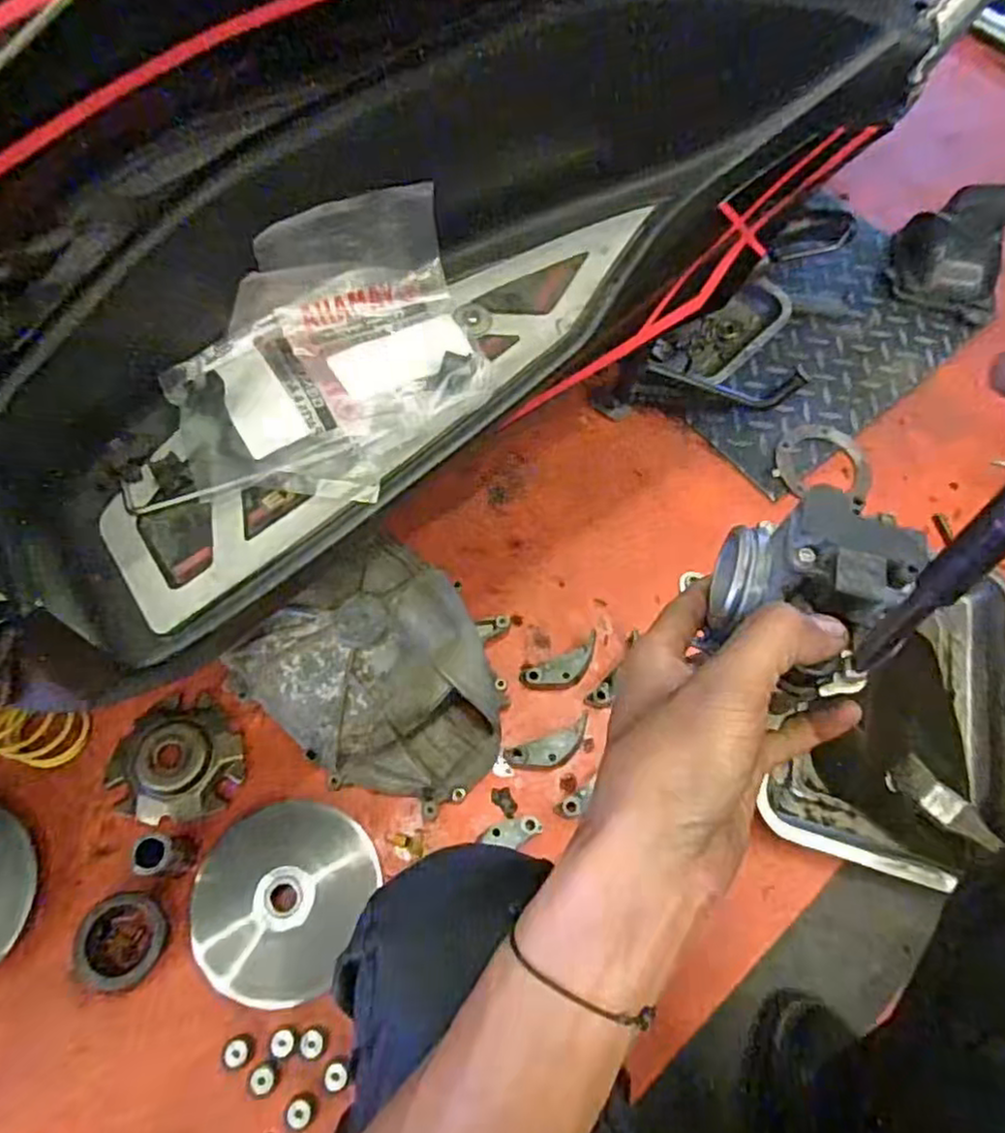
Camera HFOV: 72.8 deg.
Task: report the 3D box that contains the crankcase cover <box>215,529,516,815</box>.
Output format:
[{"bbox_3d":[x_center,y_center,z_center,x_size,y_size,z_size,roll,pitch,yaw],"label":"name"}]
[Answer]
[{"bbox_3d":[-0.112,0.105,0.626,0.214,0.091,0.239,-33,71,-17],"label":"crankcase cover"}]

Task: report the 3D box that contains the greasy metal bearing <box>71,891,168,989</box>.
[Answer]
[{"bbox_3d":[-0.305,0.298,0.541,0.066,0.018,0.070,1,65,-3],"label":"greasy metal bearing"}]

